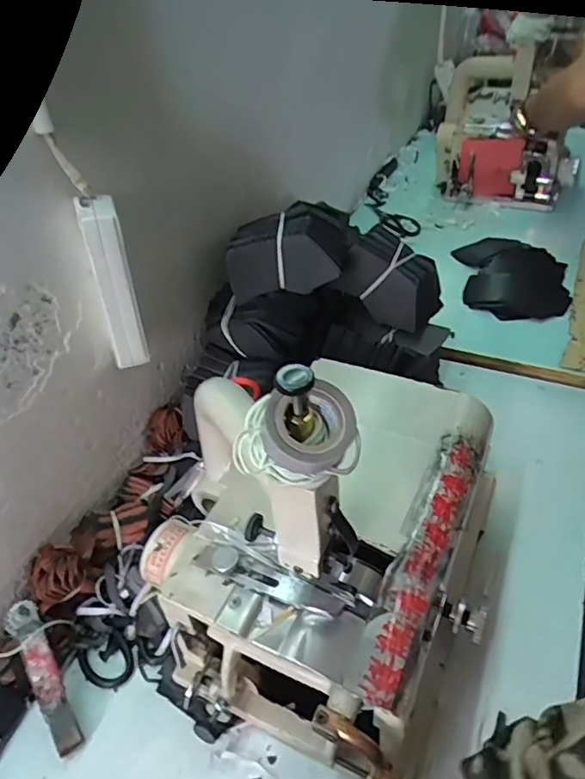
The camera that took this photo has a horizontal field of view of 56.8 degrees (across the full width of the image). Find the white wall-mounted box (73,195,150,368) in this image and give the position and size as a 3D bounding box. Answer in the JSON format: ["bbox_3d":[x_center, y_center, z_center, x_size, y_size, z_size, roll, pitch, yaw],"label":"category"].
[{"bbox_3d":[-0.177,-0.103,0.539,0.042,0.165,0.038,-18,44,-13],"label":"white wall-mounted box"}]

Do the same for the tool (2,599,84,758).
[{"bbox_3d":[-0.243,0.278,0.528,0.032,0.015,0.148,-26,67,-21],"label":"tool"}]

